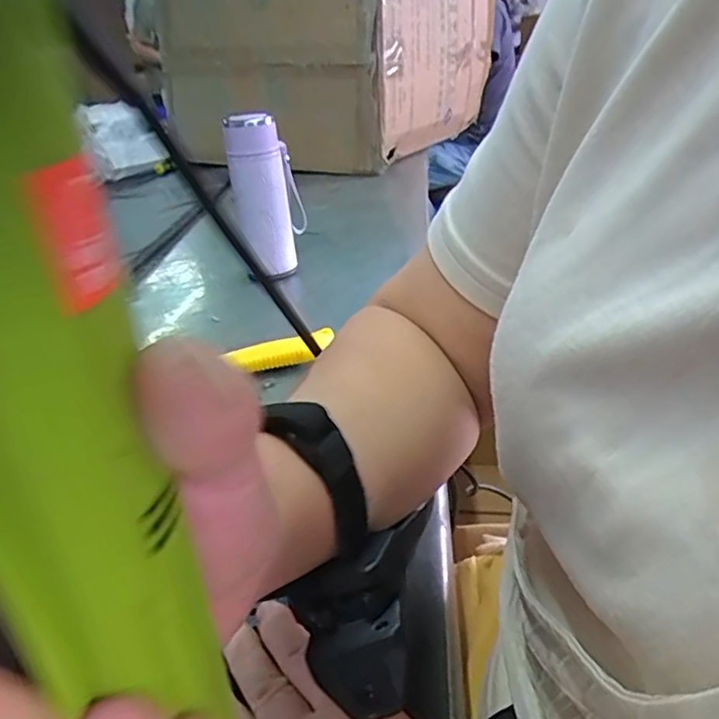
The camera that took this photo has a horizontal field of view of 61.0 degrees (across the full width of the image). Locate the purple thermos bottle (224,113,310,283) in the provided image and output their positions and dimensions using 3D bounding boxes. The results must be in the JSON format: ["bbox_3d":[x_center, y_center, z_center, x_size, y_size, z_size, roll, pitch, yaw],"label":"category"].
[{"bbox_3d":[-0.121,-0.220,0.809,0.082,0.191,0.074,-6,27,-1],"label":"purple thermos bottle"}]

